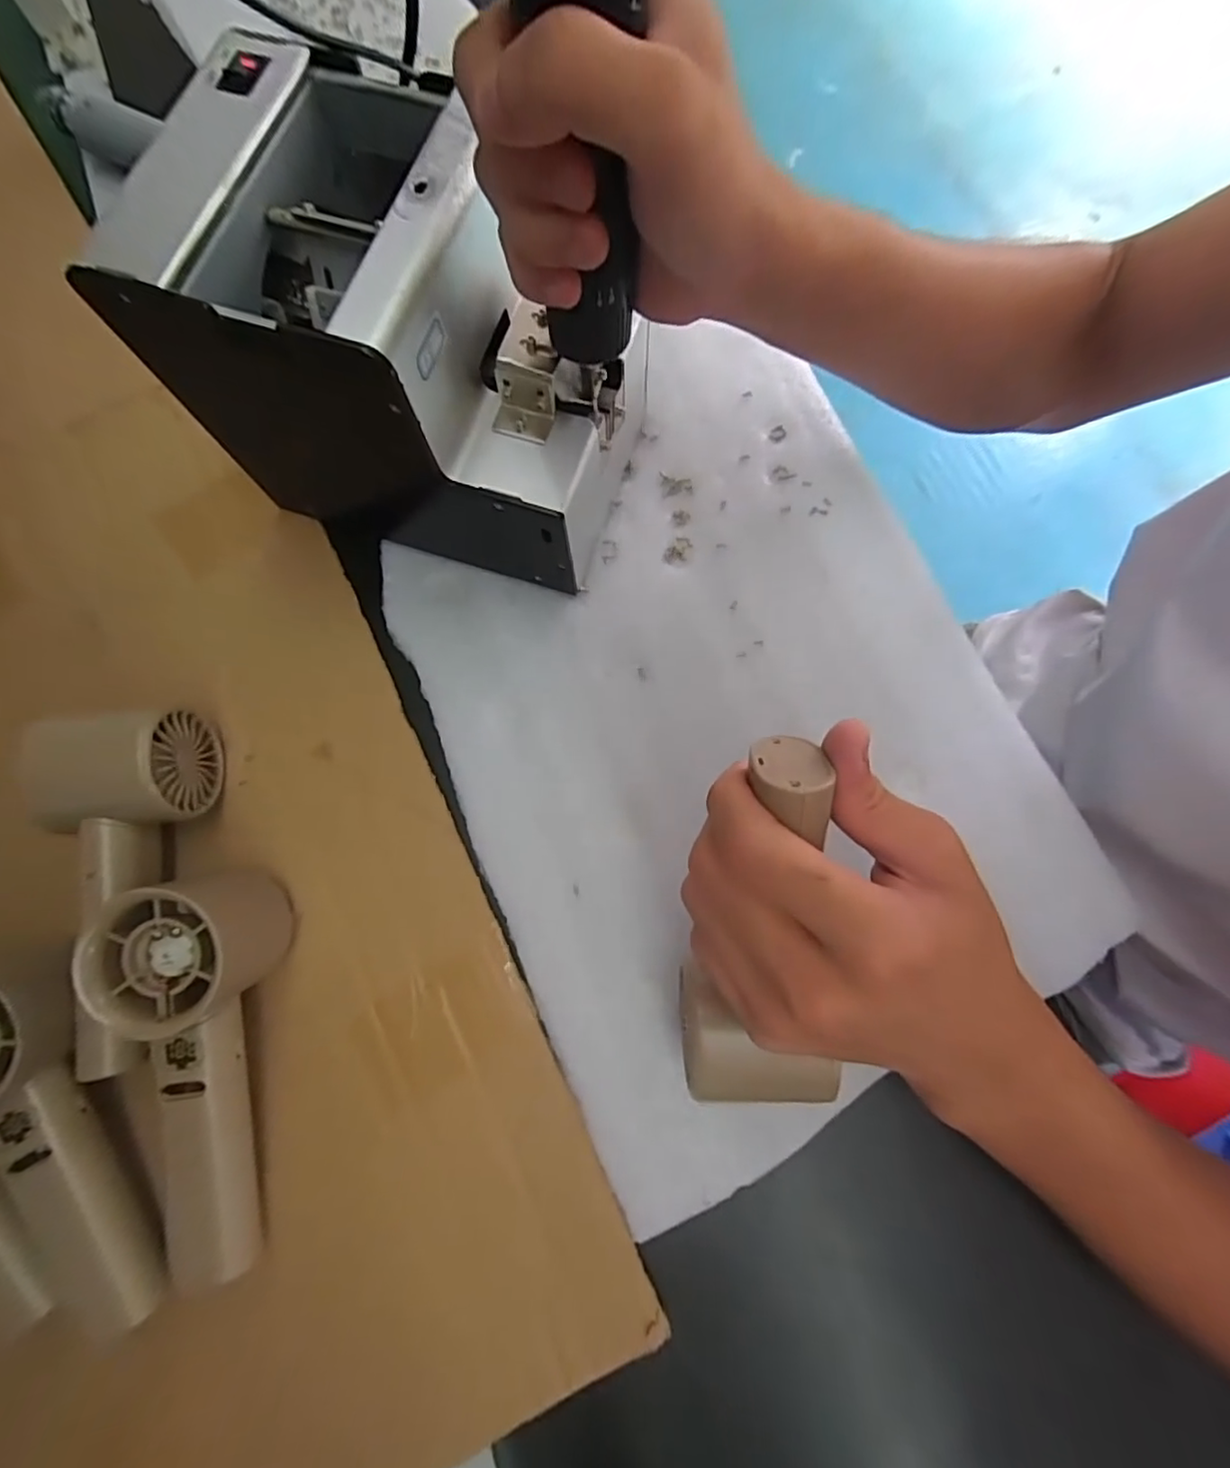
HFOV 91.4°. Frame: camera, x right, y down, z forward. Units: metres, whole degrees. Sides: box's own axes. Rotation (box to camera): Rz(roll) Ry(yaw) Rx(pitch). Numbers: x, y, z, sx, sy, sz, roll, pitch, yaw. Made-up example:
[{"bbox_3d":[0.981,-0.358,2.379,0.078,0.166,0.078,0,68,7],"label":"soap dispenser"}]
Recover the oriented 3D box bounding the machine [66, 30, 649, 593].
[{"bbox_3d":[-0.086,-0.172,0.280,0.175,0.140,0.122,19,78,5],"label":"machine"}]

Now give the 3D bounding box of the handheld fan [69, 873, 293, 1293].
[{"bbox_3d":[-0.168,0.132,0.247,0.054,0.061,0.143,-9,77,-2],"label":"handheld fan"}]

